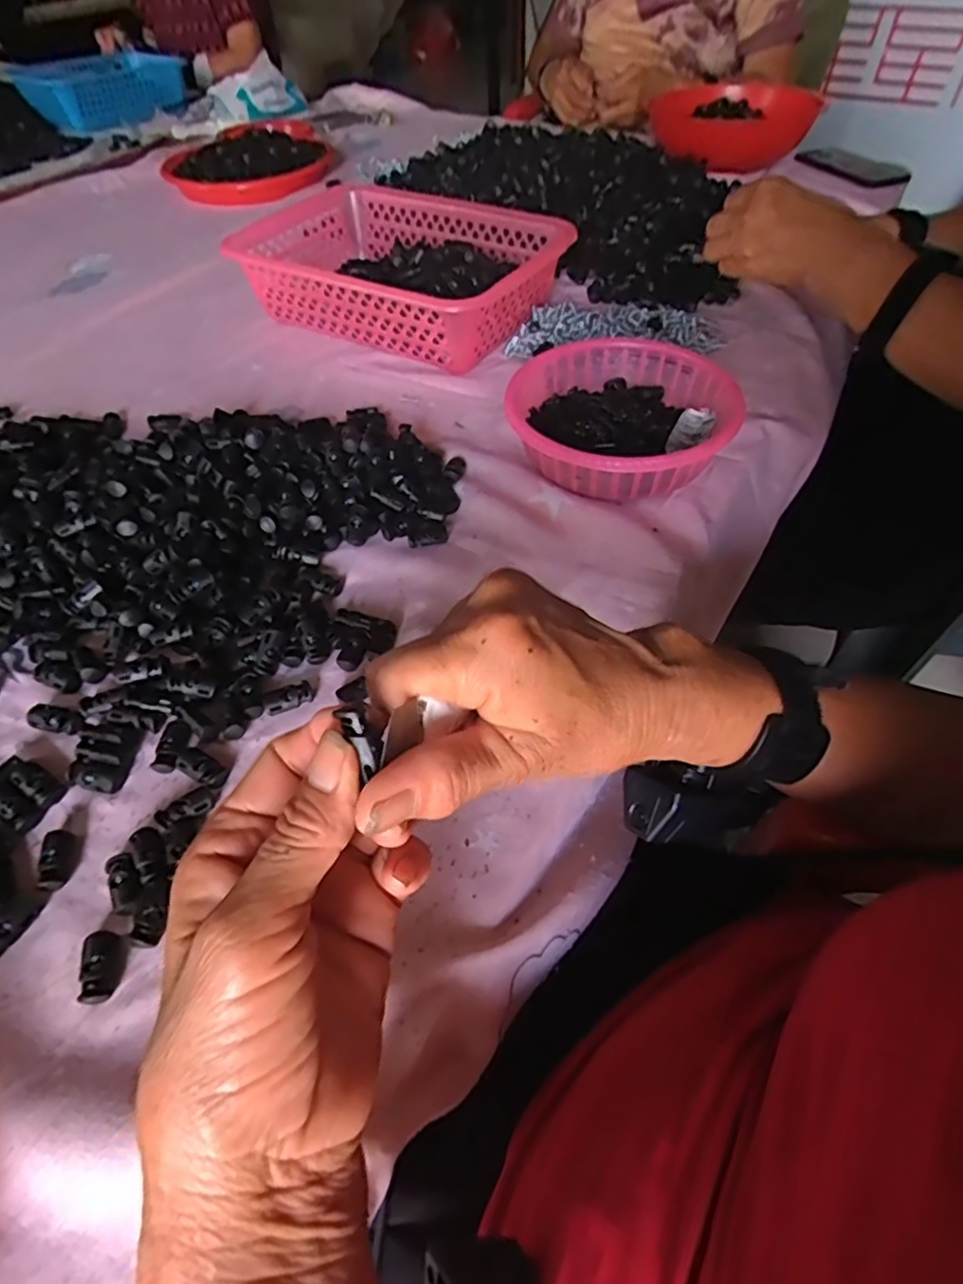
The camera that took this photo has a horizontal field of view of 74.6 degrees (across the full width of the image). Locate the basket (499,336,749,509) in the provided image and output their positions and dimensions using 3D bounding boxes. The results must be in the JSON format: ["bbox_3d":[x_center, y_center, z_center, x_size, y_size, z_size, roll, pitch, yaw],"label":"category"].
[{"bbox_3d":[0.108,-0.172,0.490,0.165,0.047,0.168,-5,53,-4],"label":"basket"}]

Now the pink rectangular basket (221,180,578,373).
[{"bbox_3d":[-0.091,-0.380,0.648,0.305,0.079,0.199,26,57,19],"label":"pink rectangular basket"}]

